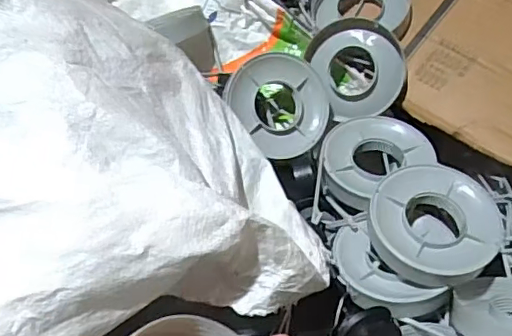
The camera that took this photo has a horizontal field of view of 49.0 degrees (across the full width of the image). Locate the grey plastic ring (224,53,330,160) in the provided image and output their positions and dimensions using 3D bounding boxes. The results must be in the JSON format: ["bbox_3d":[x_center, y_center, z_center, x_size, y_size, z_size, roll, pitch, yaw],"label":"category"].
[{"bbox_3d":[0.031,-0.092,0.820,0.151,0.022,0.149,1,87,-13],"label":"grey plastic ring"}]

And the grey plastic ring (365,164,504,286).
[{"bbox_3d":[0.215,0.072,0.692,0.151,0.064,0.150,37,64,20],"label":"grey plastic ring"}]

